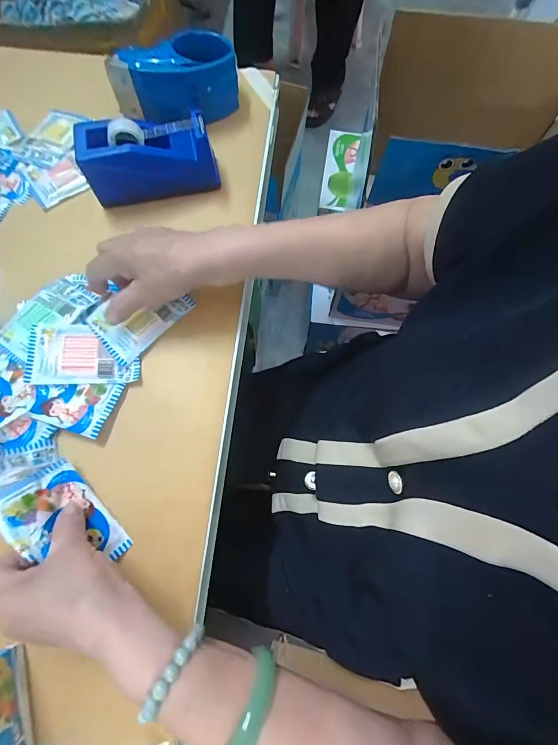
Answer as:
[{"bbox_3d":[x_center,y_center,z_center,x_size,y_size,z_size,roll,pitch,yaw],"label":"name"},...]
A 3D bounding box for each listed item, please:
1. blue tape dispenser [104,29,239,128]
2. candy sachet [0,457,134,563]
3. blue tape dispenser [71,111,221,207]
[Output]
[{"bbox_3d":[-0.134,-0.376,0.448,0.153,0.064,0.069,-21,74,-8],"label":"blue tape dispenser"},{"bbox_3d":[-0.184,0.129,0.297,0.102,0.069,0.011,49,119,4],"label":"candy sachet"},{"bbox_3d":[-0.151,-0.252,0.406,0.145,0.066,0.050,-10,73,-4],"label":"blue tape dispenser"}]

